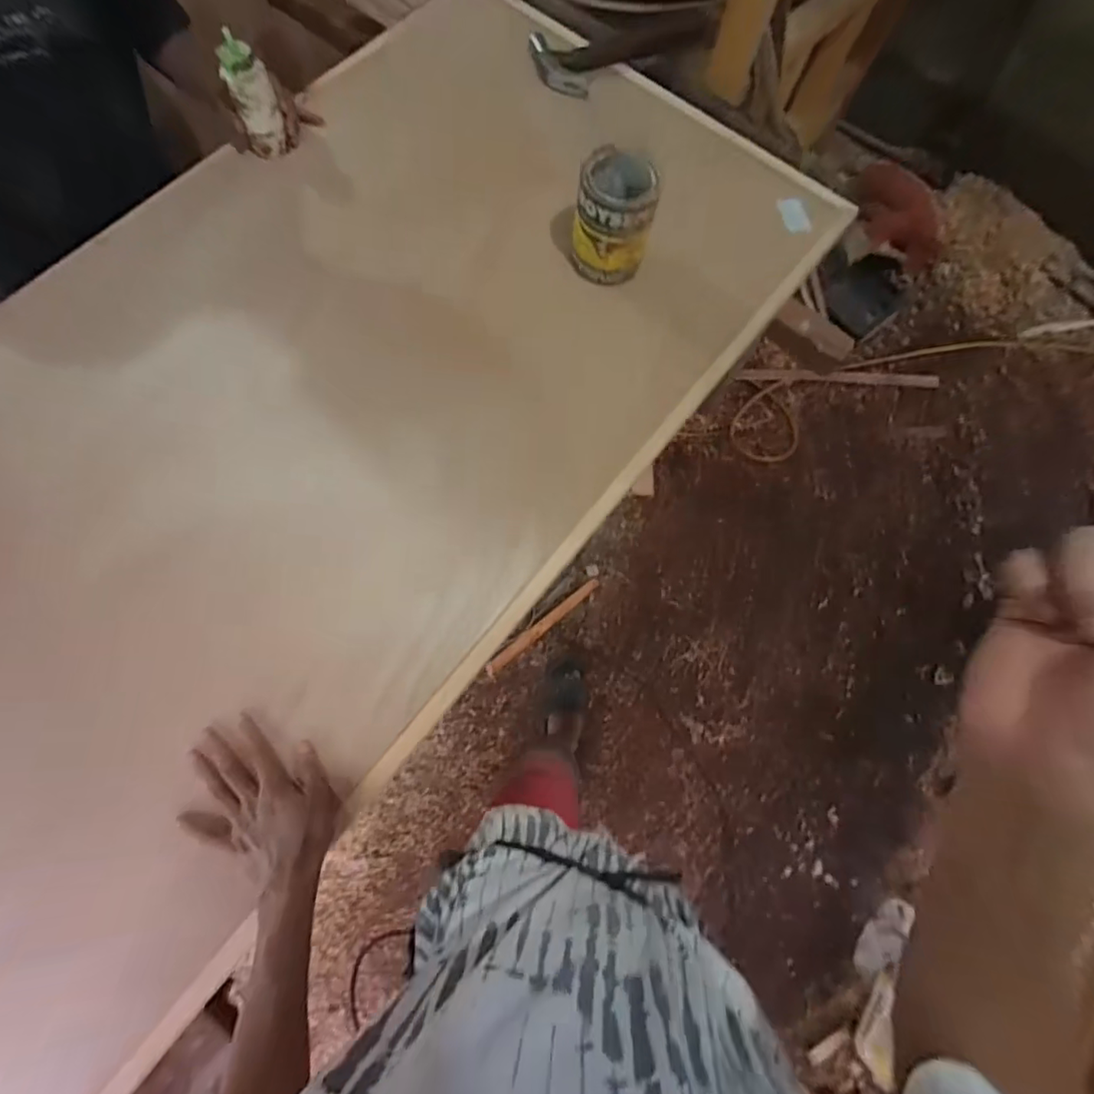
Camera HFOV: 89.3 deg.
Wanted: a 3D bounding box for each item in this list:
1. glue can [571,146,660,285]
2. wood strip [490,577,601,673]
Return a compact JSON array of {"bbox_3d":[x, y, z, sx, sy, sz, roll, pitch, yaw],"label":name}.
[{"bbox_3d":[0.090,-0.444,0.744,0.096,0.114,0.112,8,72,-3],"label":"glue can"},{"bbox_3d":[-0.003,0.210,1.527,0.375,0.016,0.034,-39,80,-15],"label":"wood strip"}]

